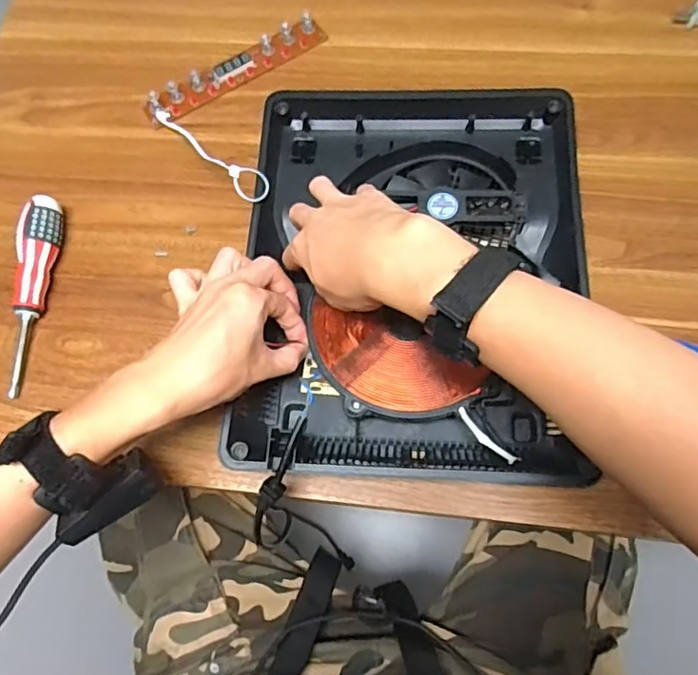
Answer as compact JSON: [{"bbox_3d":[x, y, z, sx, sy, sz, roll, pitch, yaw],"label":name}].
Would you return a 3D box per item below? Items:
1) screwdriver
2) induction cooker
[{"bbox_3d":[-0.284,-0.042,0.515,0.026,0.036,0.180,-2,70,2],"label":"screwdriver"},{"bbox_3d":[0.054,-0.058,0.480,0.271,0.047,0.342,2,70,4],"label":"induction cooker"}]

